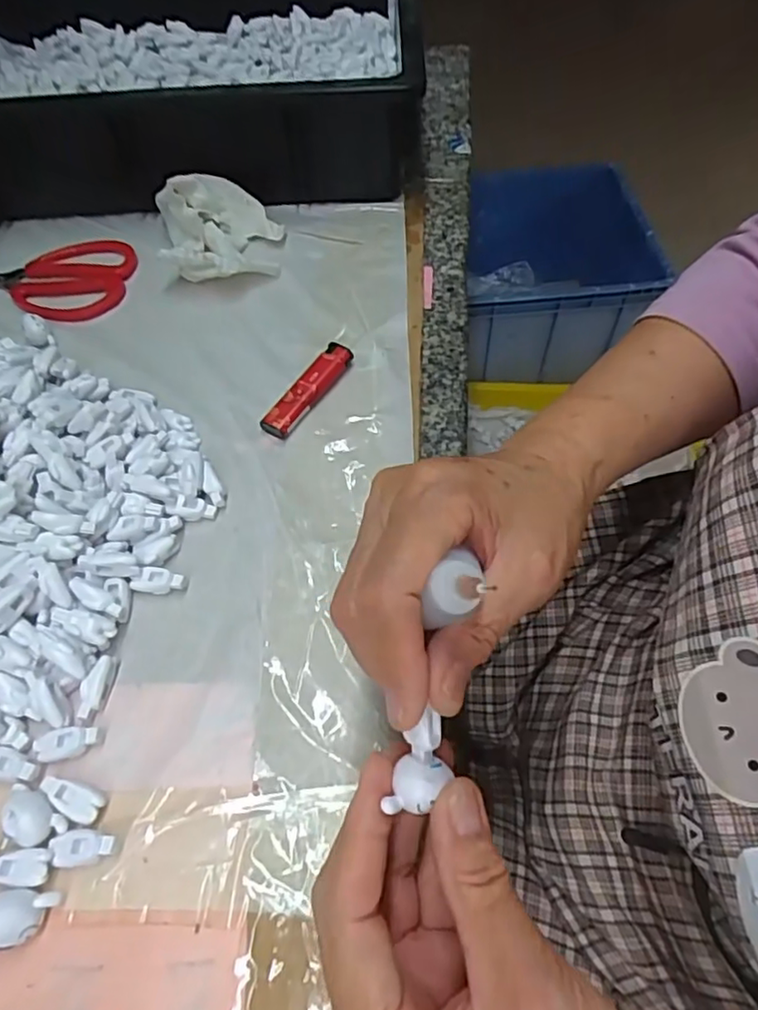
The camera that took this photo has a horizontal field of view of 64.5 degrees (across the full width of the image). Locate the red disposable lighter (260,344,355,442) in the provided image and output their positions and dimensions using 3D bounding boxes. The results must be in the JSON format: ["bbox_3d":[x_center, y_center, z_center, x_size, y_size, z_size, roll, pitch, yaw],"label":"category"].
[{"bbox_3d":[-0.043,-0.071,0.372,0.019,0.013,0.074,29,62,20],"label":"red disposable lighter"}]

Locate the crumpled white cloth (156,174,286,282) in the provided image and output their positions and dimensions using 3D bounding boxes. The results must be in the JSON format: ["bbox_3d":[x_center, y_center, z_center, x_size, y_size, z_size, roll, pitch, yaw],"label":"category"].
[{"bbox_3d":[-0.116,-0.204,0.443,0.086,0.042,0.112,-13,57,-6],"label":"crumpled white cloth"}]

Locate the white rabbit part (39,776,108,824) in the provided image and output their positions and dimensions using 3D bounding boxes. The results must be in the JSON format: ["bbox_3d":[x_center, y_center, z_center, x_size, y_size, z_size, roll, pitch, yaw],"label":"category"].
[{"bbox_3d":[-0.129,0.122,0.251,0.029,0.004,0.012,21,60,16],"label":"white rabbit part"}]

